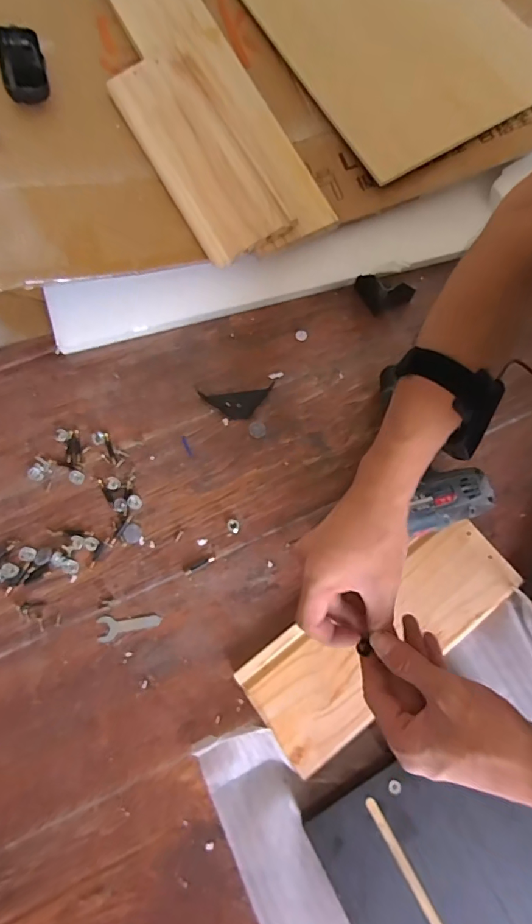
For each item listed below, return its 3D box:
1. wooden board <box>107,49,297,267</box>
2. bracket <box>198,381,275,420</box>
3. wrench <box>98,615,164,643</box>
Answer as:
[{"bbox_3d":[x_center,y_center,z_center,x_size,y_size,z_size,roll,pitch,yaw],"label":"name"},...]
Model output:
[{"bbox_3d":[-0.088,-0.386,0.561,0.107,0.013,0.301,-31,82,-3],"label":"wooden board"},{"bbox_3d":[-0.033,-0.073,0.561,0.090,0.008,0.040,-9,72,-5],"label":"bracket"},{"bbox_3d":[-0.146,0.175,0.481,0.066,0.004,0.025,-6,72,-4],"label":"wrench"}]

